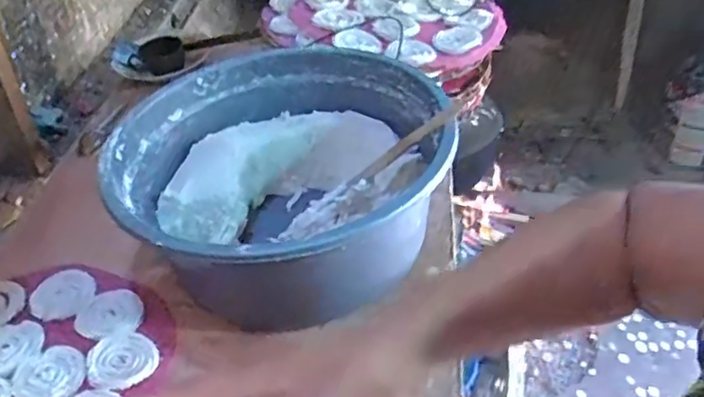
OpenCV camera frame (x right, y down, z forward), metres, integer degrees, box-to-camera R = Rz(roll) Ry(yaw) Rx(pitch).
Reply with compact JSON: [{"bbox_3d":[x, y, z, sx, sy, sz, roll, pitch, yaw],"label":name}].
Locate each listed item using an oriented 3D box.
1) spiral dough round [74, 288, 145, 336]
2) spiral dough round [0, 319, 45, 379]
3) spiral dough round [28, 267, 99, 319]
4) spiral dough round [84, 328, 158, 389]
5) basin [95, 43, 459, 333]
[{"bbox_3d":[-0.298,0.142,0.775,0.092,0.011,0.071,5,40,13],"label":"spiral dough round"},{"bbox_3d":[-0.410,0.177,0.739,0.076,0.013,0.081,-4,39,3],"label":"spiral dough round"},{"bbox_3d":[-0.375,0.120,0.803,0.078,0.011,0.077,-4,39,3],"label":"spiral dough round"},{"bbox_3d":[-0.264,0.182,0.708,0.080,0.008,0.073,-4,39,3],"label":"spiral dough round"},{"bbox_3d":[-0.083,-0.016,0.799,0.403,0.186,0.382,-4,39,3],"label":"basin"}]

